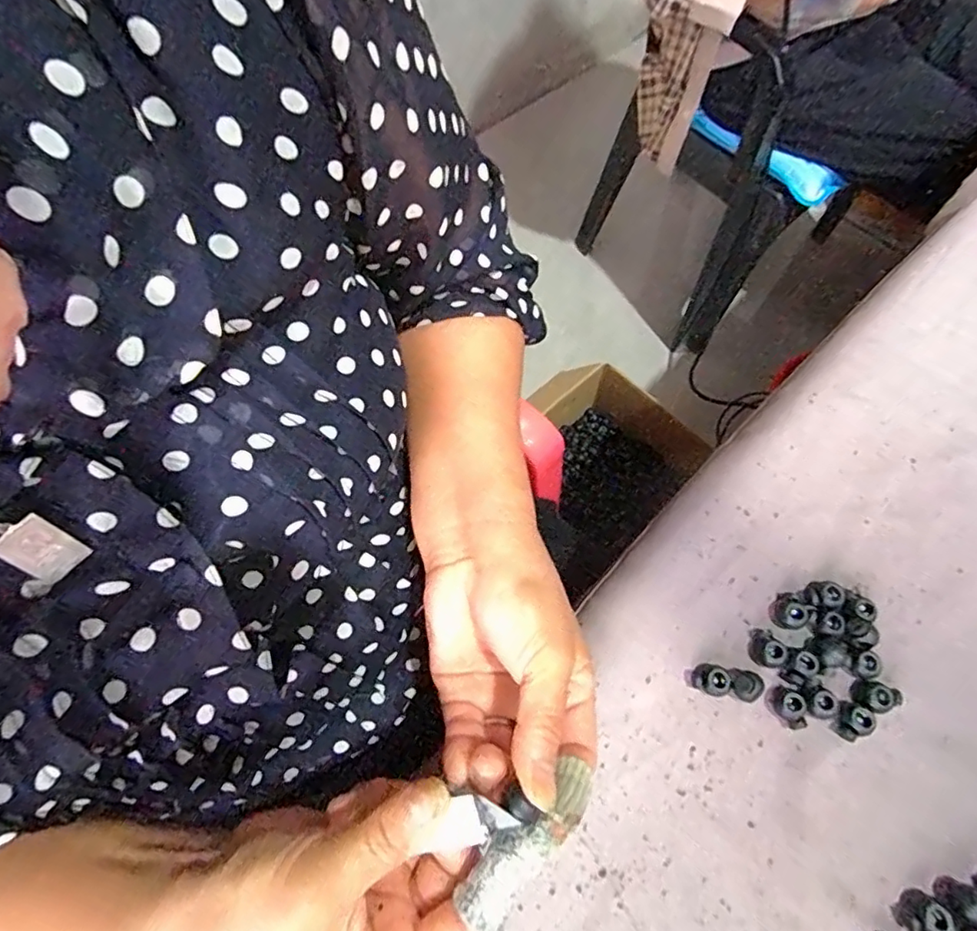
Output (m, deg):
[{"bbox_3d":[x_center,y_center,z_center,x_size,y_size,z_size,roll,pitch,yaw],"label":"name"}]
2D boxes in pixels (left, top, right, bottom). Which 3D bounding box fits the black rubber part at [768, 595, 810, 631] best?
[{"bbox_3d":[0.170,0.083,0.317,0.018,0.009,0.017,-1,62,2],"label":"black rubber part"}]

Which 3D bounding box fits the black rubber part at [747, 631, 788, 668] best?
[{"bbox_3d":[0.154,0.100,0.308,0.018,0.009,0.017,-1,62,2],"label":"black rubber part"}]

